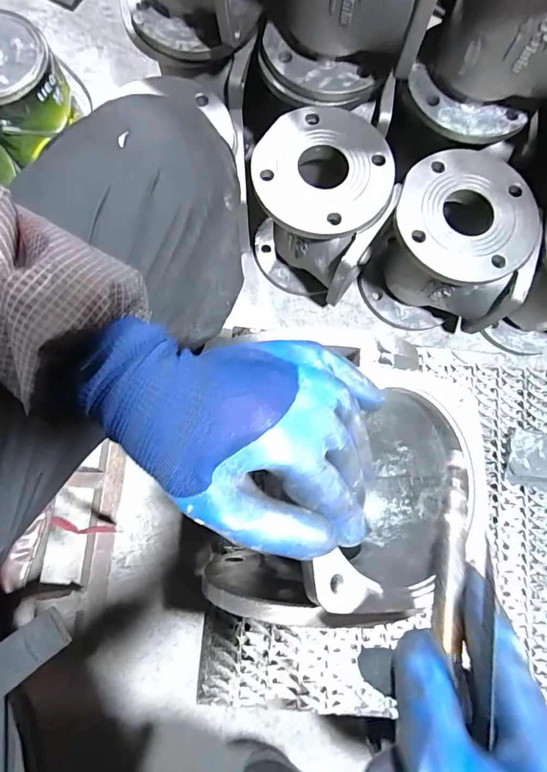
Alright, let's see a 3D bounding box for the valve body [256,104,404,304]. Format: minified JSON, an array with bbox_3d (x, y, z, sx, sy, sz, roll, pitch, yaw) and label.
[{"bbox_3d":[0.070,-0.255,0.602,0.184,0.195,0.171,0,80,-1],"label":"valve body"}]

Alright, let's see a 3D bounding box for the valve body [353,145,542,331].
[{"bbox_3d":[0.249,-0.196,0.594,0.187,0.191,0.182,0,80,-1],"label":"valve body"}]

